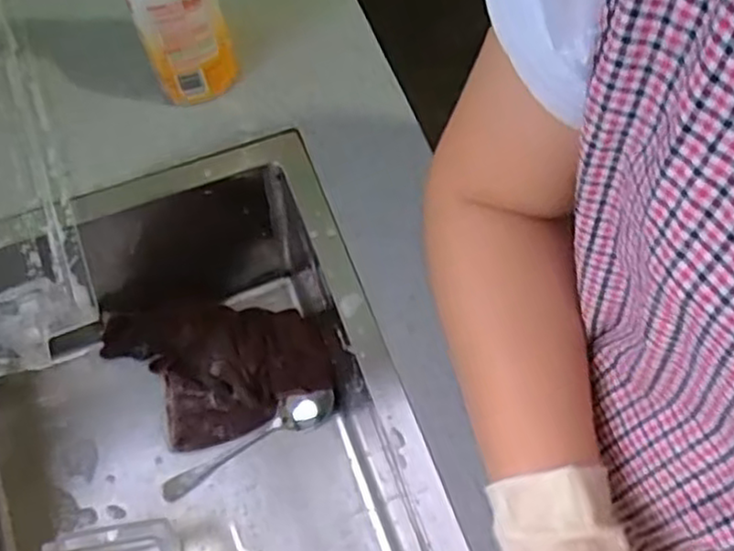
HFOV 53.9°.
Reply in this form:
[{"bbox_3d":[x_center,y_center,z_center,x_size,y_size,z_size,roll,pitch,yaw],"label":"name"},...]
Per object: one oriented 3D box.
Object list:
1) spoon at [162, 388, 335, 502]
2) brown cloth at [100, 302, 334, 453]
[{"bbox_3d":[-0.115,0.157,0.690,0.180,0.035,0.033,-25,69,-11],"label":"spoon"},{"bbox_3d":[-0.144,0.089,0.712,0.201,0.047,0.133,-14,68,-7],"label":"brown cloth"}]

